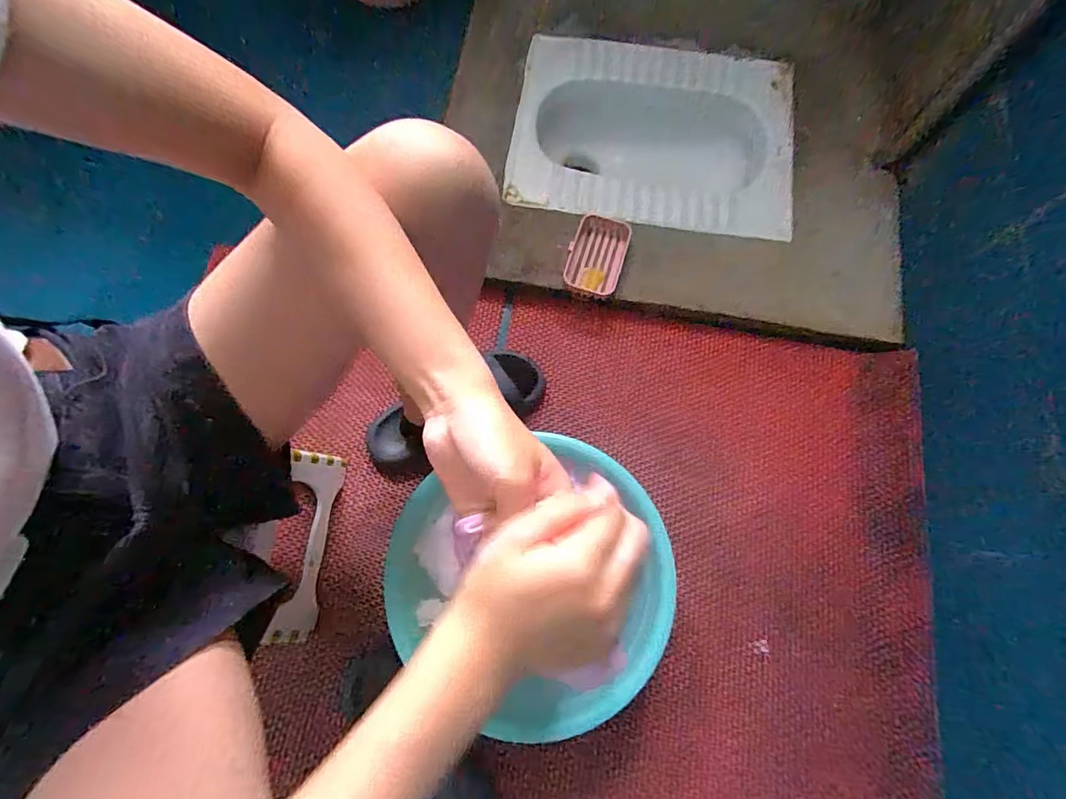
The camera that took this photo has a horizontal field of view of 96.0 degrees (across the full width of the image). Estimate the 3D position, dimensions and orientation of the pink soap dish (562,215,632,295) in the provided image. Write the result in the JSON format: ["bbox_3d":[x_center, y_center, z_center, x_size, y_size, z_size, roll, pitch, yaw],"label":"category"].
[{"bbox_3d":[0.103,-0.236,0.776,0.087,0.040,0.136,15,74,3],"label":"pink soap dish"}]

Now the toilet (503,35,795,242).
[{"bbox_3d":[0.213,-0.466,0.930,0.504,0.166,0.402,4,74,-1],"label":"toilet"}]

